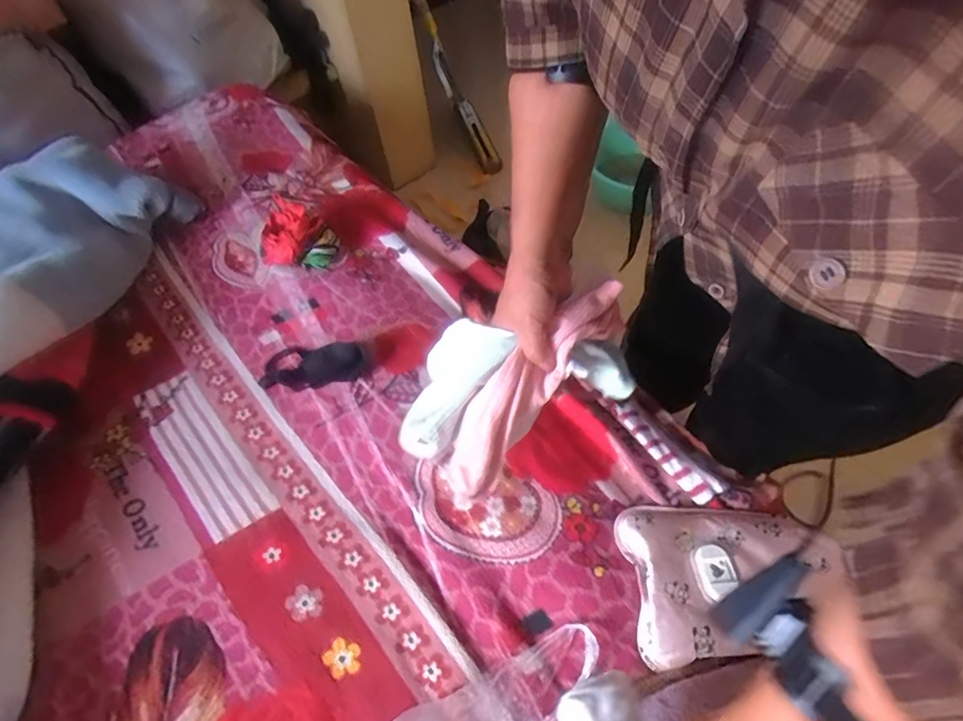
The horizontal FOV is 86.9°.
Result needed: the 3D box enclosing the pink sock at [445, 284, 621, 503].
[{"bbox_3d":[0.042,0.018,0.436,0.053,0.038,0.218,37,83,22],"label":"pink sock"}]

